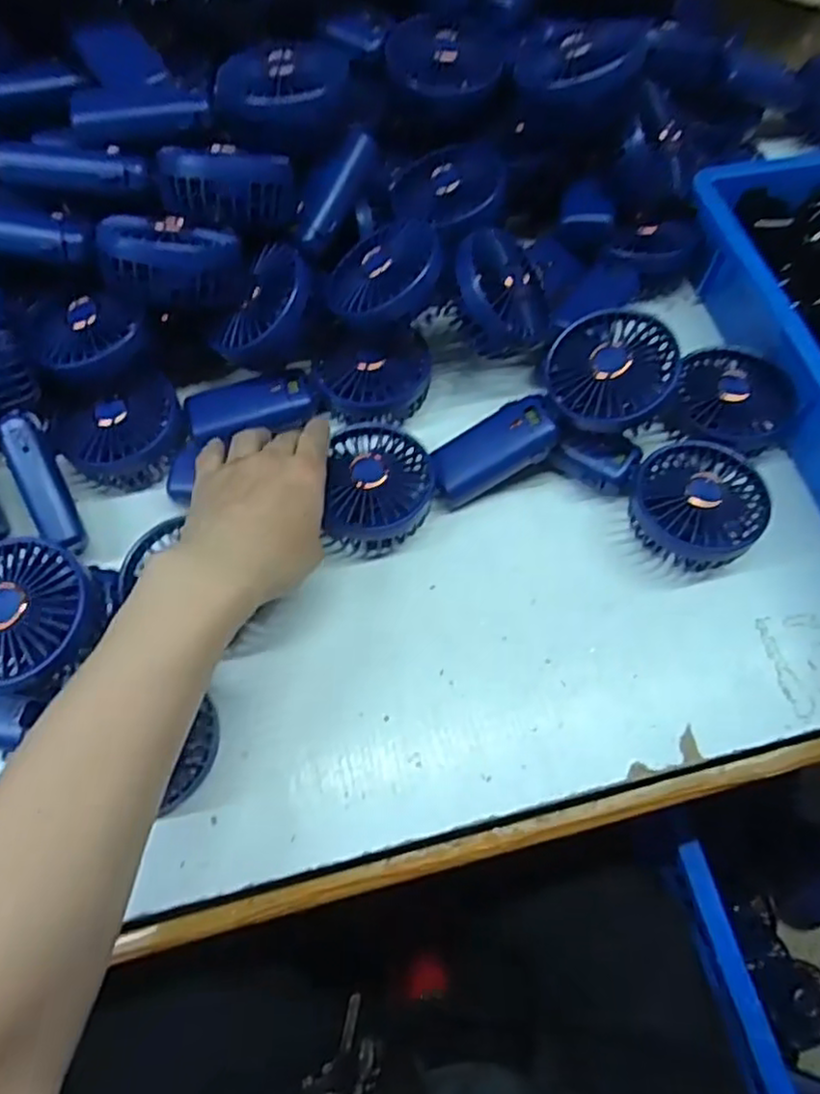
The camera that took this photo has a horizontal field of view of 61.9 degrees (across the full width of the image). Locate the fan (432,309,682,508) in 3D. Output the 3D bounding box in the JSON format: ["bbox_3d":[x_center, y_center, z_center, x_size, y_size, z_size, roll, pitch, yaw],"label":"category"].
[{"bbox_3d":[0.093,-0.091,0.462,0.176,0.032,0.086,-33,66,12],"label":"fan"}]

